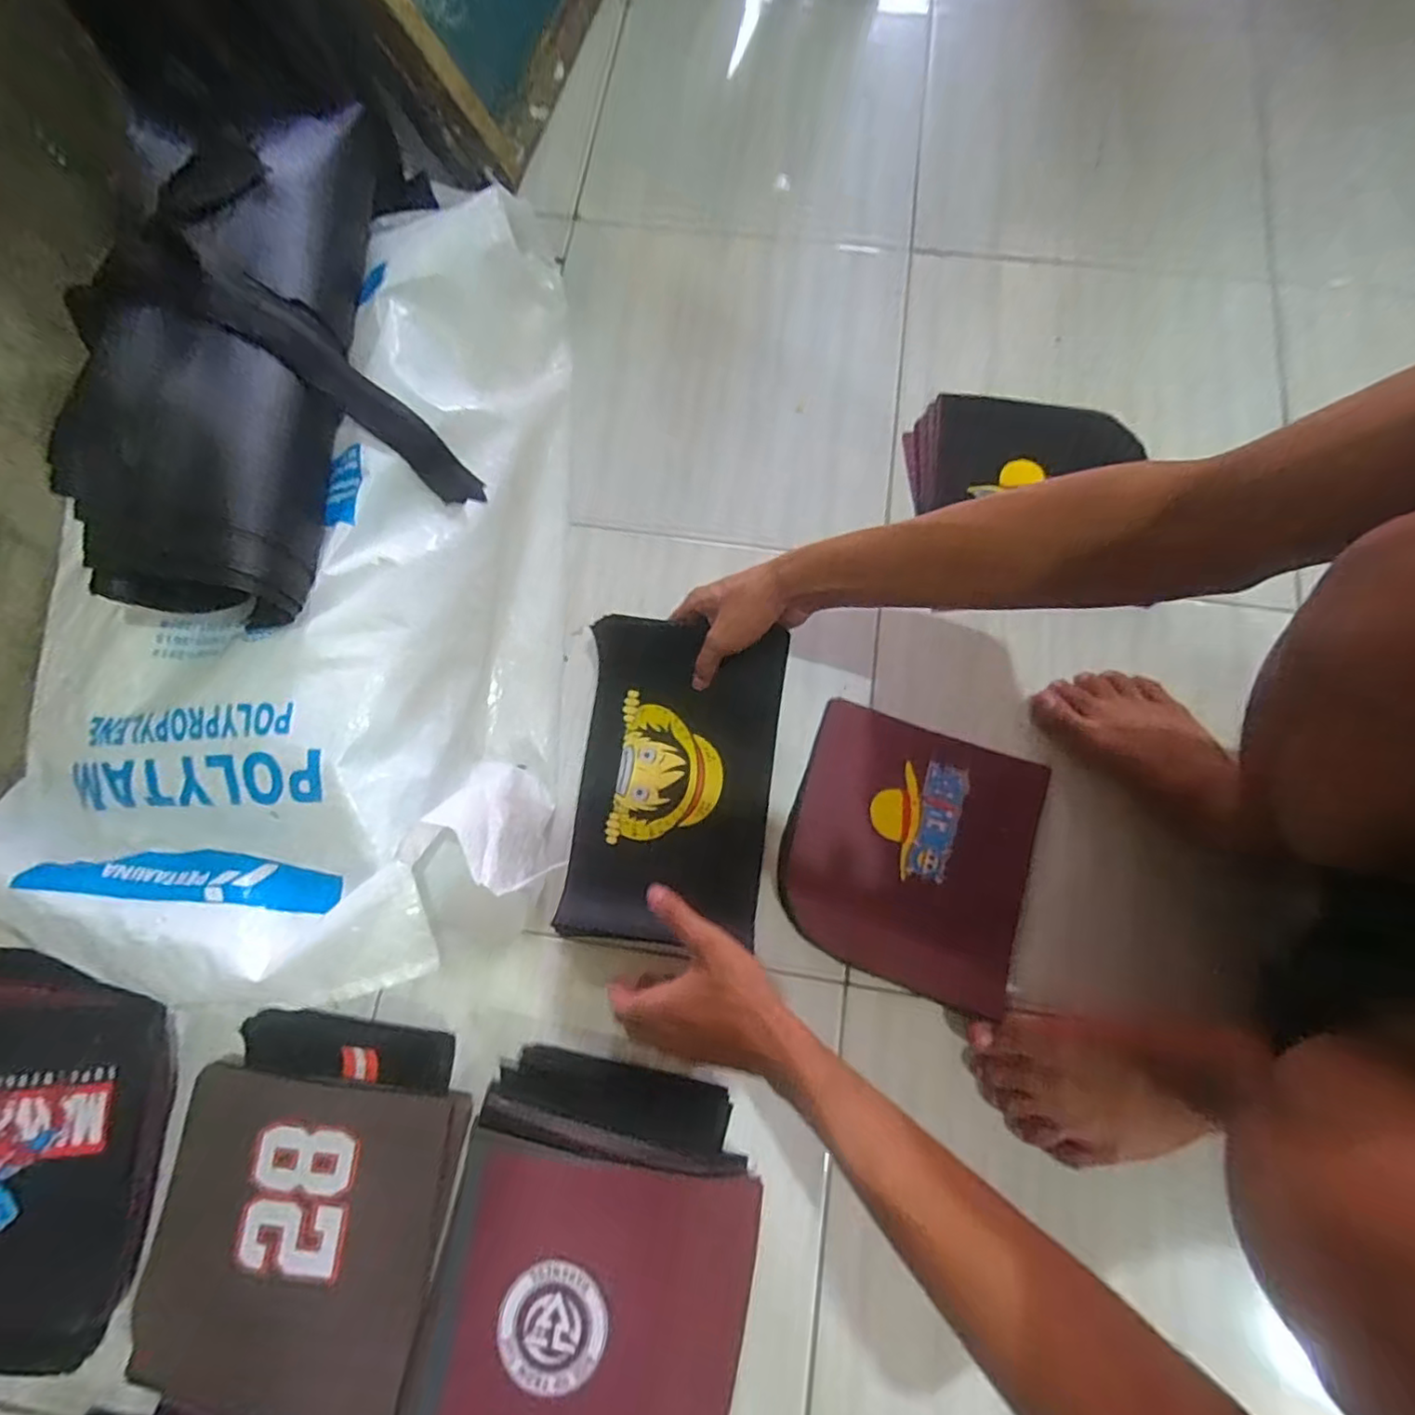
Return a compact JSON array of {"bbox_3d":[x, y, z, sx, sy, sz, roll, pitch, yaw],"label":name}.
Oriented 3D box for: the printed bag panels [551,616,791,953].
[{"bbox_3d":[-0.026,0.062,0.558,0.170,0.068,0.270,6,75,0],"label":"printed bag panels"}]

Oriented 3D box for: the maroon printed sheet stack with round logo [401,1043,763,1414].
[{"bbox_3d":[-0.085,0.428,0.472,0.229,0.035,0.284,10,76,5],"label":"maroon printed sheet stack with round logo"}]

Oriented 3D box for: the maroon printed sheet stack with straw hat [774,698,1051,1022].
[{"bbox_3d":[0.177,0.123,0.560,0.204,0.024,0.218,19,77,7],"label":"maroon printed sheet stack with straw hat"}]

